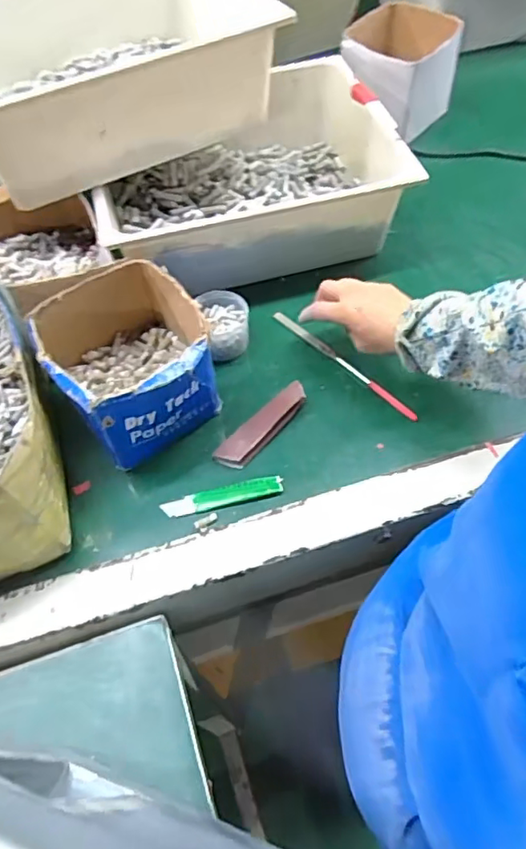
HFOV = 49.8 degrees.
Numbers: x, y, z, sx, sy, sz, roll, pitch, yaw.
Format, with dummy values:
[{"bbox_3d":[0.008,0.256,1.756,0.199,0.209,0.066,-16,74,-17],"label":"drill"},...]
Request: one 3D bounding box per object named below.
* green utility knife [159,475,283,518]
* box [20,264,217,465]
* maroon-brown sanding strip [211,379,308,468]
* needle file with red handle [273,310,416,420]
[{"bbox_3d":[-0.039,0.069,0.552,0.116,0.011,0.022,-11,59,-3],"label":"green utility knife"},{"bbox_3d":[-0.130,-0.058,0.569,0.141,0.120,0.147,-37,64,-17],"label":"box"},{"bbox_3d":[0.000,0.000,0.579,0.115,0.009,0.034,-43,68,-12],"label":"maroon-brown sanding strip"},{"bbox_3d":[0.087,-0.069,0.631,0.012,0.009,0.208,-39,63,-20],"label":"needle file with red handle"}]

